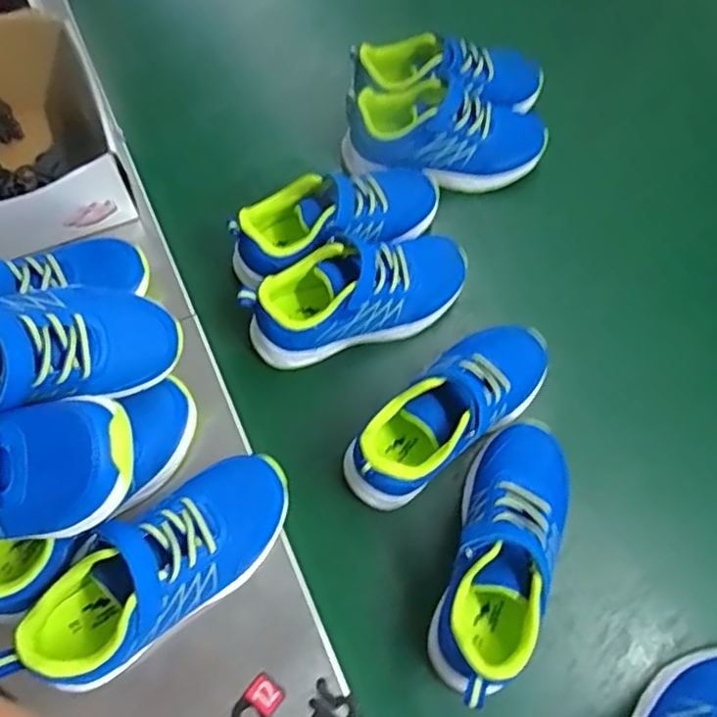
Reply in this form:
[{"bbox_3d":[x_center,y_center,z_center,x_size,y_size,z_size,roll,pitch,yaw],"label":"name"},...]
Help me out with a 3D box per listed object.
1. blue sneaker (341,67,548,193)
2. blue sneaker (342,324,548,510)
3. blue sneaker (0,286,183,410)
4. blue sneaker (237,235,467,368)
[{"bbox_3d":[0.089,-0.227,0.613,0.200,0.077,0.087,-7,68,-4],"label":"blue sneaker"},{"bbox_3d":[0.078,0.036,0.504,0.203,0.072,0.081,-37,73,-15],"label":"blue sneaker"},{"bbox_3d":[-0.217,-0.002,0.401,0.196,0.073,0.078,-8,67,-25],"label":"blue sneaker"},{"bbox_3d":[0.001,-0.062,0.543,0.200,0.072,0.077,-18,69,-8],"label":"blue sneaker"}]

